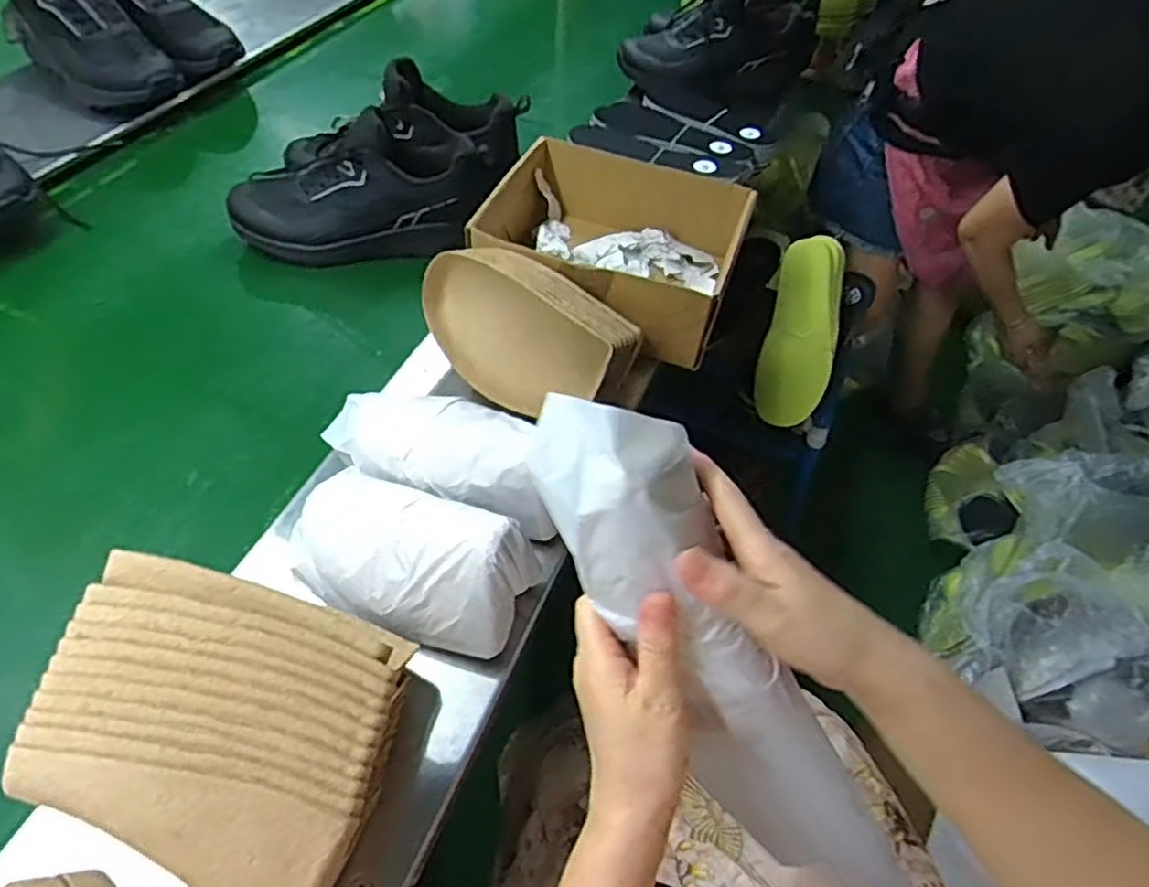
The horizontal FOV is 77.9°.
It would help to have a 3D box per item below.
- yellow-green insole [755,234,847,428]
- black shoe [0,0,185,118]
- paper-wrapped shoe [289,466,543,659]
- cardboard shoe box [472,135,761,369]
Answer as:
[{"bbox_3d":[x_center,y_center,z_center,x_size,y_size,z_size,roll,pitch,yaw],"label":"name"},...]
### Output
[{"bbox_3d":[0.343,-0.169,1.068,0.107,0.062,0.303,12,89,4],"label":"yellow-green insole"},{"bbox_3d":[-0.676,-0.574,0.972,0.283,0.148,0.121,35,56,21],"label":"black shoe"},{"bbox_3d":[-0.135,0.083,0.551,0.207,0.086,0.100,15,50,24],"label":"paper-wrapped shoe"},{"bbox_3d":[0.047,-0.221,0.795,0.264,0.094,0.248,18,51,9],"label":"cardboard shoe box"}]

